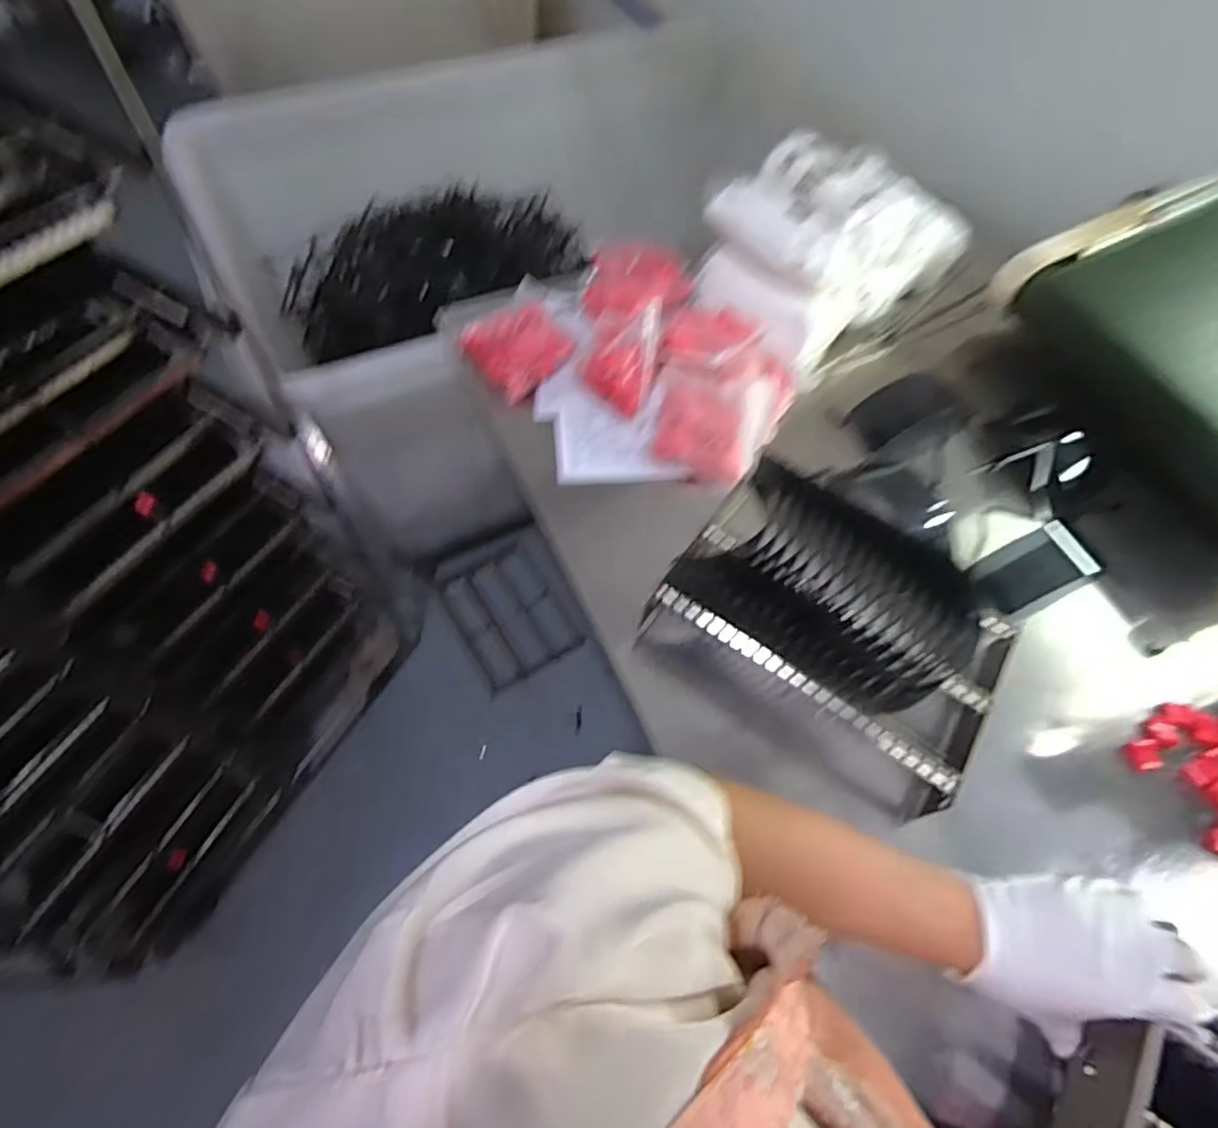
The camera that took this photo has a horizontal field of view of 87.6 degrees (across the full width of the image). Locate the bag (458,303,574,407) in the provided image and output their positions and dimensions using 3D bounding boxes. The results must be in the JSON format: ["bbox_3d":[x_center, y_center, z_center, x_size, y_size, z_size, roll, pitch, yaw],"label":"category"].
[{"bbox_3d":[-0.112,-0.269,0.793,0.114,0.028,0.119,-33,67,-20],"label":"bag"}]

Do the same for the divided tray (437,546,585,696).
[{"bbox_3d":[-0.221,0.116,1.456,0.234,0.021,0.278,-26,80,-14],"label":"divided tray"}]

